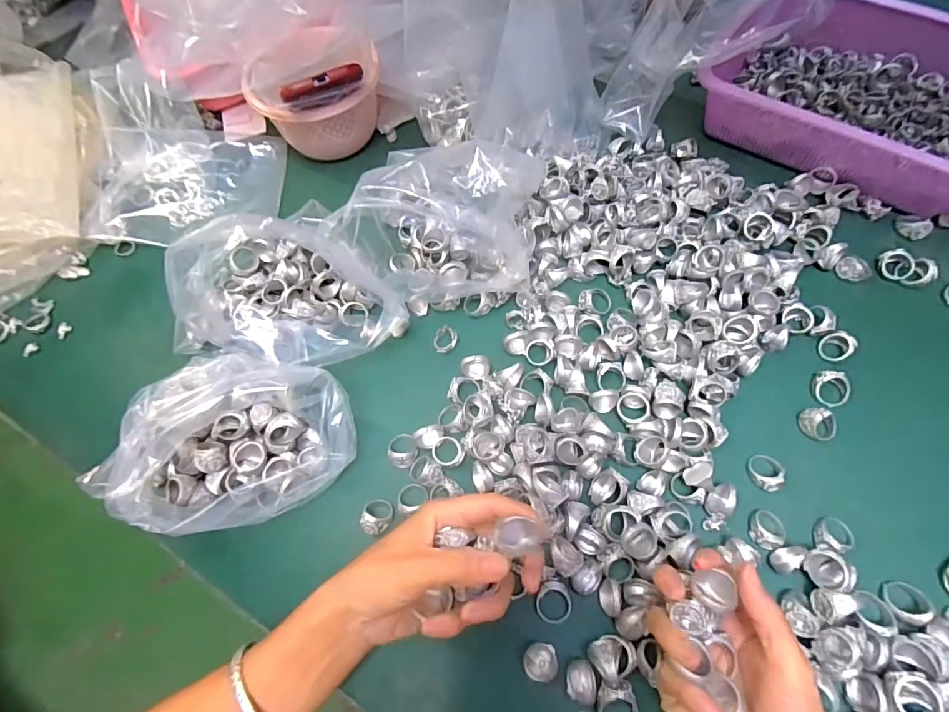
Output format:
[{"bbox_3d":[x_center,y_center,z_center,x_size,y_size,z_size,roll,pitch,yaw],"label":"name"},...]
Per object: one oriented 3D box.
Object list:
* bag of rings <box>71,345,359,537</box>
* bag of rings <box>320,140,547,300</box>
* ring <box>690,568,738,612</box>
[{"bbox_3d":[-0.179,0.070,0.373,0.129,0.102,0.154,30,70,17],"label":"bag of rings"},{"bbox_3d":[-0.030,-0.143,0.489,0.180,0.045,0.182,8,66,8],"label":"bag of rings"},{"bbox_3d":[0.137,0.135,0.278,0.026,0.020,0.022,5,66,5],"label":"ring"}]

